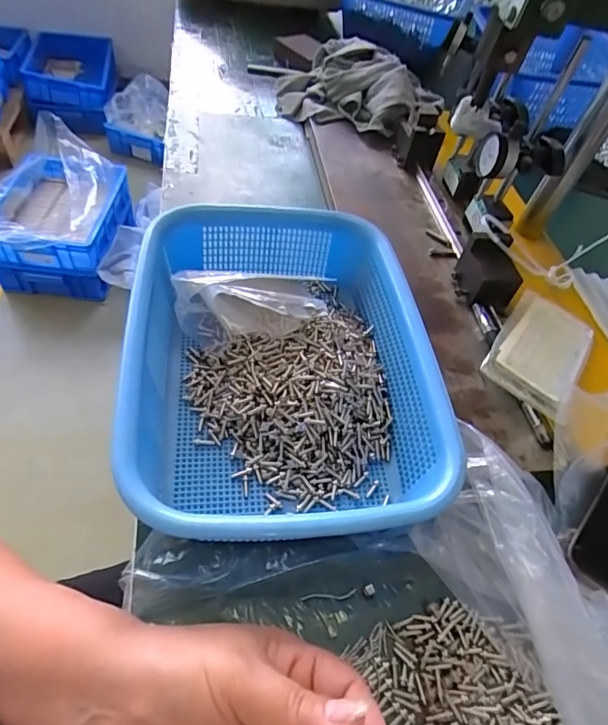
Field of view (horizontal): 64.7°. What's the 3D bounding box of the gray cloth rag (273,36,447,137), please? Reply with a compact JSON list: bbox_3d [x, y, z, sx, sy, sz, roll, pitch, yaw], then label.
[{"bbox_3d":[0.074,-0.392,0.683,0.250,0.070,0.148,23,52,11],"label":"gray cloth rag"}]

